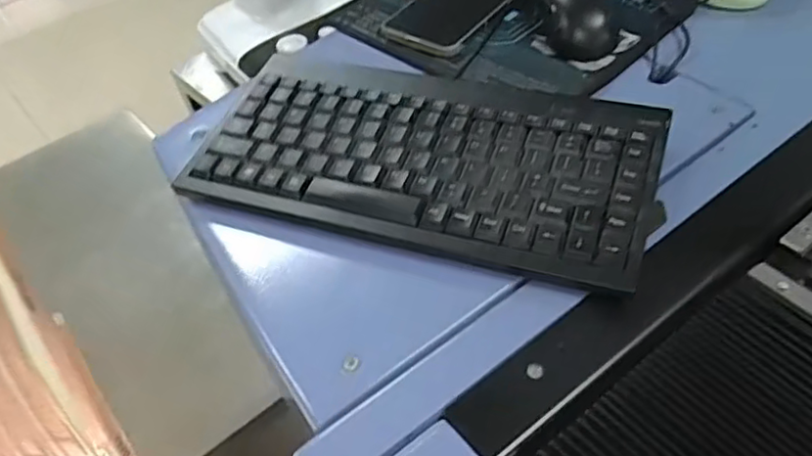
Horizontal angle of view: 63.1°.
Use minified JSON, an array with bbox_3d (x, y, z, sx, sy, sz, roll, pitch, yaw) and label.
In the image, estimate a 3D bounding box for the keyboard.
[{"bbox_3d":[0.013,-0.048,0.432,0.287,0.026,0.140,13,51,17],"label":"keyboard"}]

